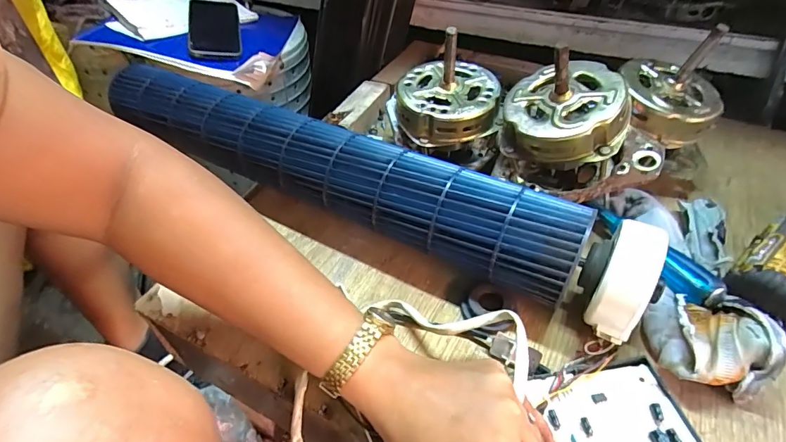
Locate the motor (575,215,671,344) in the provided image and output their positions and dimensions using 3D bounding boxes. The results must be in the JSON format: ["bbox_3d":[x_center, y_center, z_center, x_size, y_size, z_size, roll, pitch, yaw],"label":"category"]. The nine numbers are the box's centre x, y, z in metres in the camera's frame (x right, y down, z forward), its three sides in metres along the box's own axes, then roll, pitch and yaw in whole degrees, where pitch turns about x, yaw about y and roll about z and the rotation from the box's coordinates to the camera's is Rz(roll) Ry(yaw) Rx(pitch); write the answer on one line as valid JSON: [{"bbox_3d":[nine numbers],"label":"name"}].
[{"bbox_3d":[0.176,0.048,0.328,0.044,0.074,0.078,15,46,16],"label":"motor"}]

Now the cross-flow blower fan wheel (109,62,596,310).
[{"bbox_3d":[-0.071,-0.051,0.428,0.510,0.076,0.077,22,49,22],"label":"cross-flow blower fan wheel"}]

